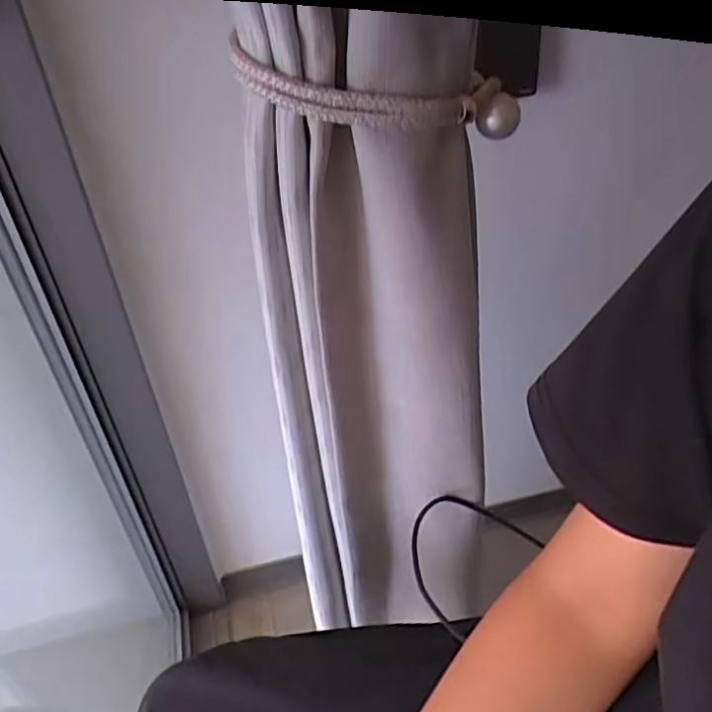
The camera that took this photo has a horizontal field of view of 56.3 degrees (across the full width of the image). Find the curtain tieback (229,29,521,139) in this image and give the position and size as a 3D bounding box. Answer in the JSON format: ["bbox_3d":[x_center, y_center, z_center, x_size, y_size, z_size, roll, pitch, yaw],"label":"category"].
[{"bbox_3d":[0.029,-0.171,0.444,0.218,0.038,0.044,-3,35,-23],"label":"curtain tieback"}]

